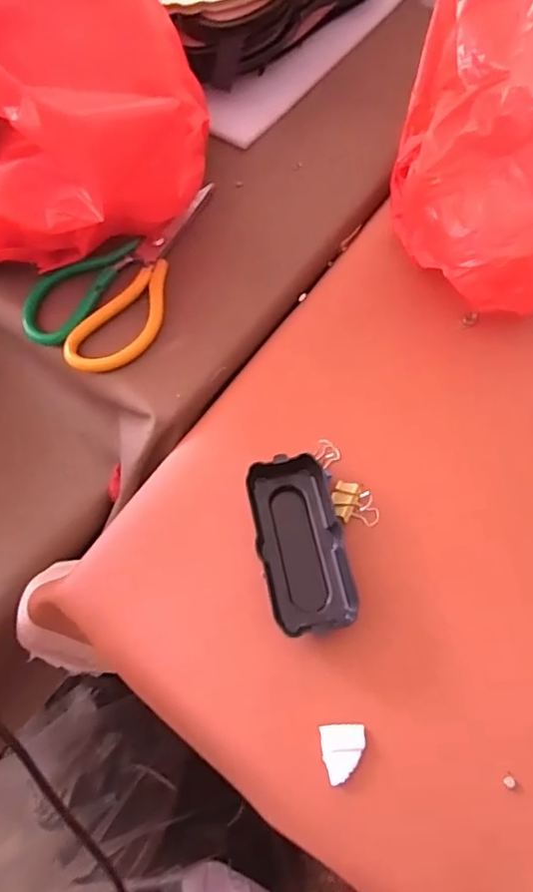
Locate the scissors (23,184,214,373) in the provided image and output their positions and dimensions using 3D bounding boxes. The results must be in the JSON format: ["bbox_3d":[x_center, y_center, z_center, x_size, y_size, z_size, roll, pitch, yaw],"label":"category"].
[{"bbox_3d":[-0.115,-0.141,0.449,0.098,0.011,0.182,14,67,8],"label":"scissors"}]

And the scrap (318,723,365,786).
[{"bbox_3d":[0.044,0.172,0.324,0.025,0.004,0.028,-7,66,-1],"label":"scrap"}]

